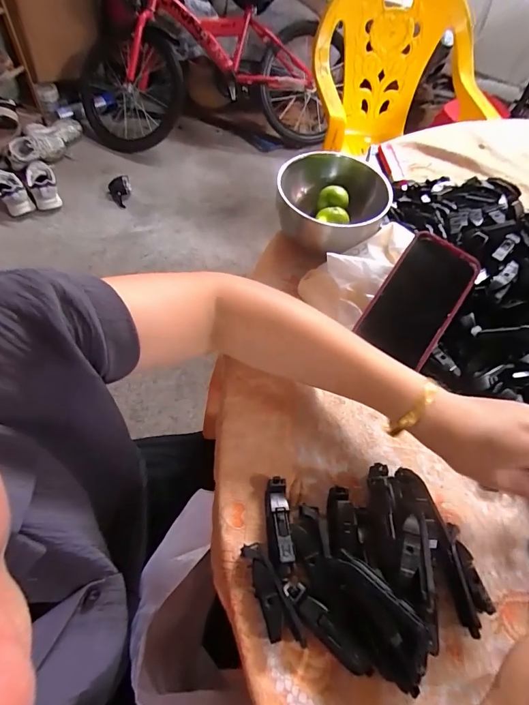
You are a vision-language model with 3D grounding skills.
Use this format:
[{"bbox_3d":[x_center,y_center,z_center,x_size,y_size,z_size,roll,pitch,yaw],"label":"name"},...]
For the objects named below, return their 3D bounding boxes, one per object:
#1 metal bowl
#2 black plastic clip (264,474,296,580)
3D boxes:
[{"bbox_3d":[0.078,-0.174,0.446,0.122,0.057,0.122,2,60,-3],"label":"metal bowl"},{"bbox_3d":[0.011,0.138,0.305,0.018,0.023,0.072,-2,60,-5],"label":"black plastic clip"}]

